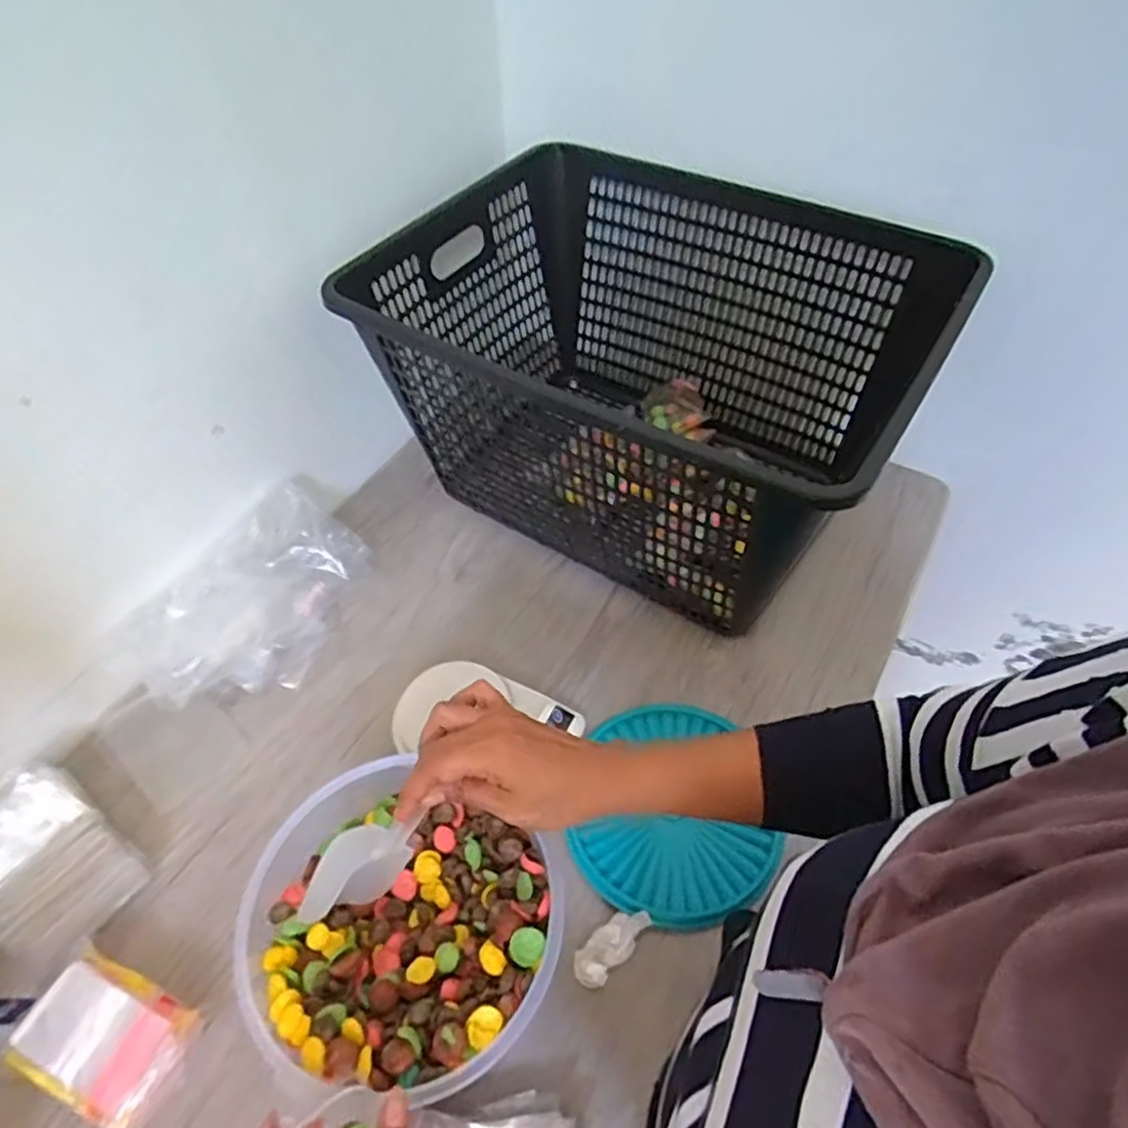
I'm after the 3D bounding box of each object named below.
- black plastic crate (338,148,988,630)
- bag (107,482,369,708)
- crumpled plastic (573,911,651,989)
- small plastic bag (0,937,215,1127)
[{"bbox_3d":[0.085,-0.201,0.822,0.548,0.308,0.436,26,57,20],"label":"black plastic crate"},{"bbox_3d":[-0.336,0.045,0.787,0.137,0.108,0.272,18,54,14],"label":"bag"},{"bbox_3d":[0.041,0.323,0.600,0.075,0.015,0.031,-36,59,-24],"label":"crumpled plastic"},{"bbox_3d":[-0.363,0.374,0.552,0.150,0.050,0.094,18,55,15],"label":"small plastic bag"}]

